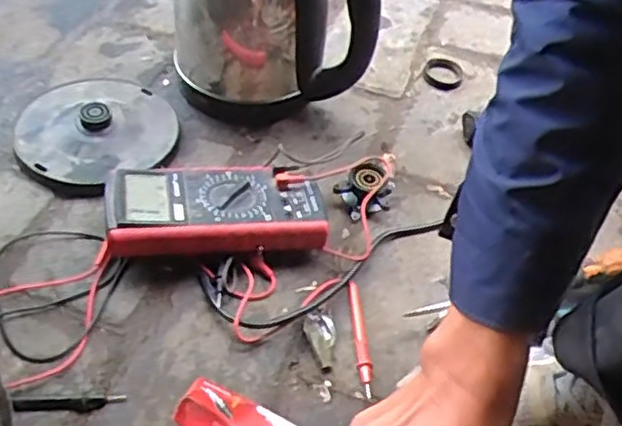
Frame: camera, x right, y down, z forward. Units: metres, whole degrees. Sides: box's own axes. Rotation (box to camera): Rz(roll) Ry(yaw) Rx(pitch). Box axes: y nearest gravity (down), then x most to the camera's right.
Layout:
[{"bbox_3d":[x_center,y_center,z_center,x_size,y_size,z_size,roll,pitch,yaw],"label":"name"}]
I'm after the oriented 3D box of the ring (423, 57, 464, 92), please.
[{"bbox_3d":[0.148,-0.156,0.772,0.045,0.007,0.051,18,49,7],"label":"ring"}]

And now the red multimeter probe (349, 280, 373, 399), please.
[{"bbox_3d":[0.038,0.094,0.535,0.011,0.013,0.096,0,48,-7],"label":"red multimeter probe"}]

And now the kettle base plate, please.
[{"bbox_3d":[-0.204,-0.090,0.659,0.150,0.031,0.150,4,47,-4],"label":"kettle base plate"}]

